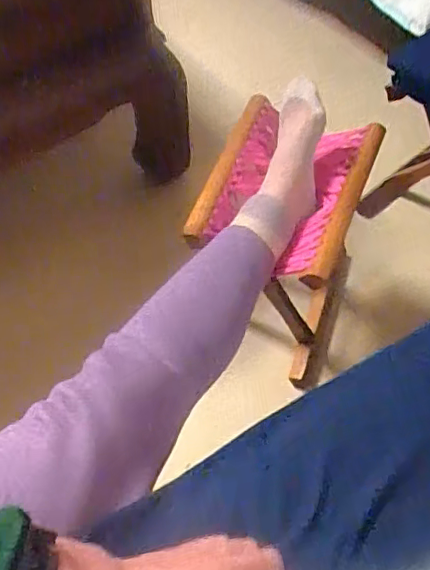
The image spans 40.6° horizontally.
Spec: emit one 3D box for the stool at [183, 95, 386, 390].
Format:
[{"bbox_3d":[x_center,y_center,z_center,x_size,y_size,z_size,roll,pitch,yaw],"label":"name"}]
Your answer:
[{"bbox_3d":[0.114,-0.052,0.975,0.238,0.366,0.311,15,57,11],"label":"stool"}]

